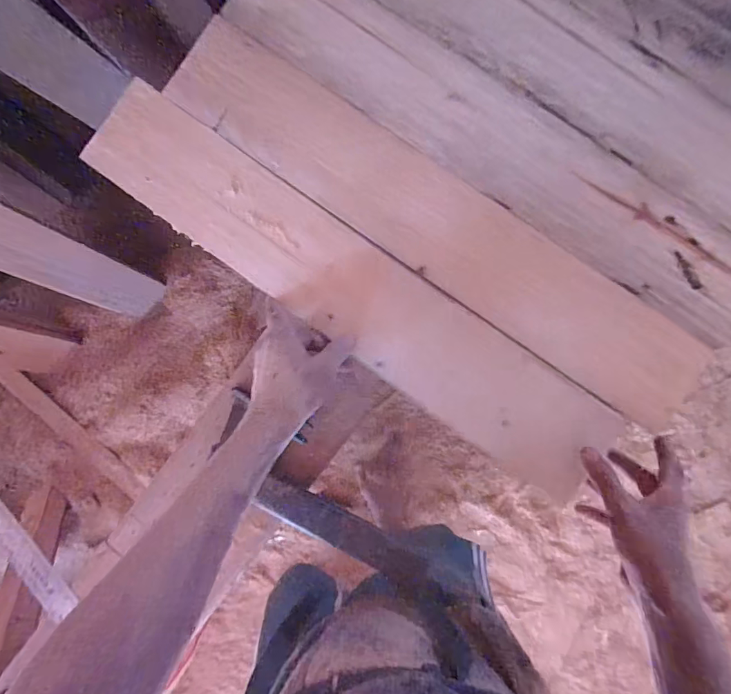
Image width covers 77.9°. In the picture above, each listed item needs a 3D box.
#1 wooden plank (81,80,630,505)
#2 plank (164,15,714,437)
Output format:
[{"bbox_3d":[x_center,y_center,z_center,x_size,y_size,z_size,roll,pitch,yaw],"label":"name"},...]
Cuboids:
[{"bbox_3d":[-0.013,-0.059,0.487,0.618,0.019,0.111,35,88,0],"label":"wooden plank"},{"bbox_3d":[0.083,-0.134,0.486,0.632,0.030,0.109,35,88,2],"label":"plank"}]

